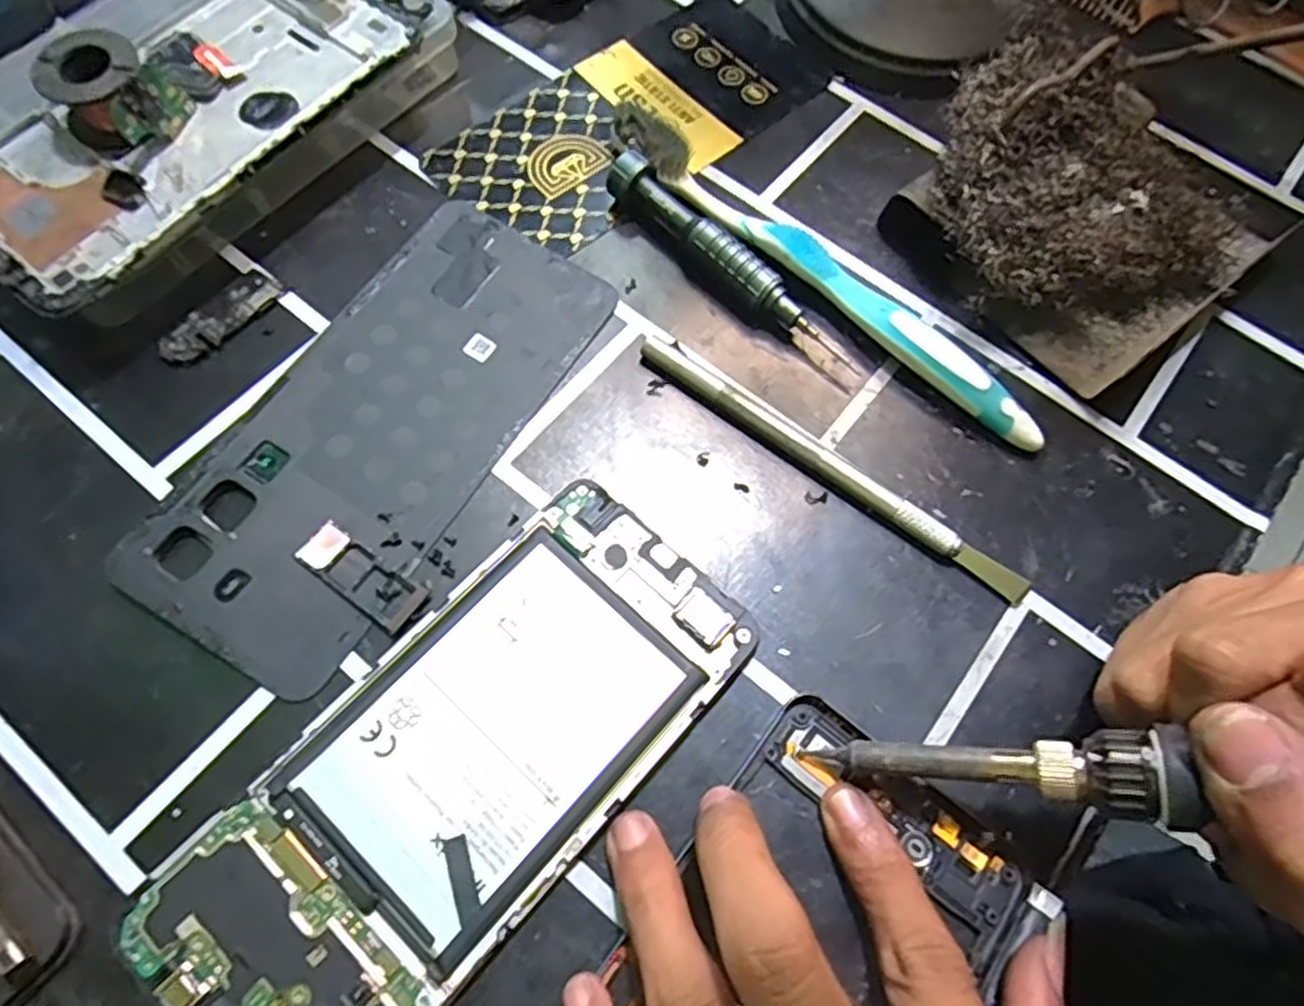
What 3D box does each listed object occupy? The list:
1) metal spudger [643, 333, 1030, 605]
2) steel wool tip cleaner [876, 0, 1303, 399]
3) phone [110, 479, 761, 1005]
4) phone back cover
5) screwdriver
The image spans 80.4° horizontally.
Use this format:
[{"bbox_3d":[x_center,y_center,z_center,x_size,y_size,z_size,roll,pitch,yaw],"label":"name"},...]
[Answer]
[{"bbox_3d":[0.055,-0.013,0.243,0.138,0.008,0.009,35,70,11],"label":"metal spudger"},{"bbox_3d":[0.148,-0.099,0.261,0.114,0.051,0.094,34,69,11],"label":"steel wool tip cleaner"},{"bbox_3d":[-0.049,0.069,0.202,0.073,0.008,0.161,41,71,13],"label":"phone"},{"bbox_3d":[-0.084,-0.026,0.243,0.073,0.005,0.162,30,69,9],"label":"phone back cover"},{"bbox_3d":[0.028,-0.084,0.267,0.107,0.015,0.019,41,71,13],"label":"screwdriver"}]

